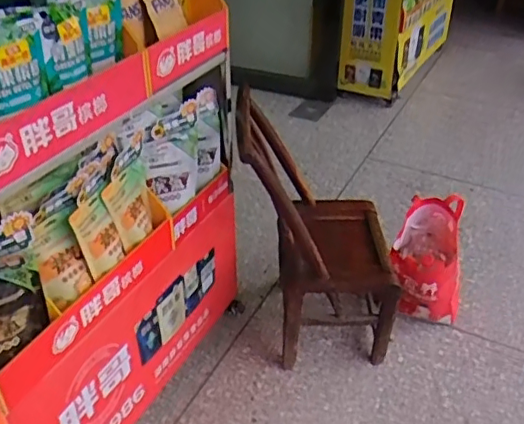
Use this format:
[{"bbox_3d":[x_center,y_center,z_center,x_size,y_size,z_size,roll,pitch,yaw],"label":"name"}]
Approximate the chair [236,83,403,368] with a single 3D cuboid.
[{"bbox_3d":[0.136,0.032,1.508,0.381,0.628,0.388,-3,35,-3],"label":"chair"}]

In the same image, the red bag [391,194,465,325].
[{"bbox_3d":[0.467,0.156,1.621,0.189,0.374,0.214,13,37,19],"label":"red bag"}]

